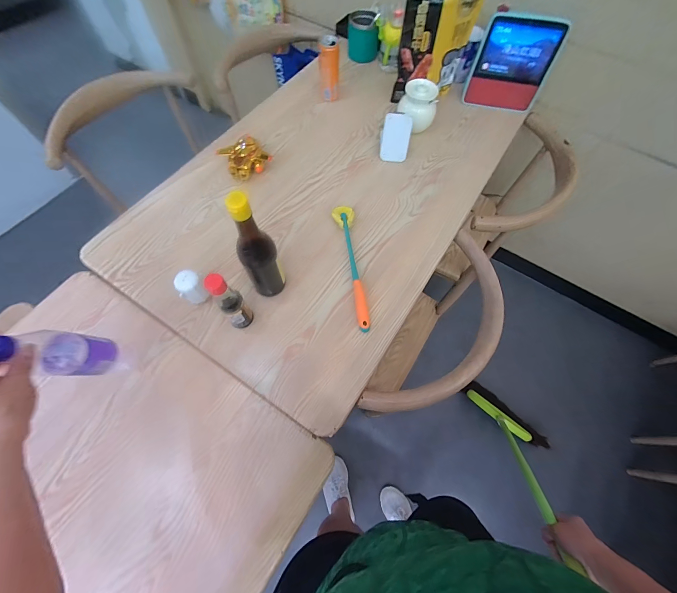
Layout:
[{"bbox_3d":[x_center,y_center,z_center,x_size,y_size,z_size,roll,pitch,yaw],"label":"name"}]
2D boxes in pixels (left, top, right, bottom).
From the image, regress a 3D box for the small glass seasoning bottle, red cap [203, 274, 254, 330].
[{"bbox_3d":[-0.190,0.012,0.519,0.041,0.158,0.039,1,66,-2],"label":"small glass seasoning bottle, red cap"}]

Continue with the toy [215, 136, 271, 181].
[{"bbox_3d":[-0.239,-0.352,0.745,0.105,0.059,0.096,1,68,-2],"label":"toy"}]

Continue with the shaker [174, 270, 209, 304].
[{"bbox_3d":[-0.292,-0.015,0.589,0.045,0.079,0.047,1,66,-2],"label":"shaker"}]

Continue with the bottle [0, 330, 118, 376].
[{"bbox_3d":[-0.407,0.079,0.413,0.056,0.168,0.060,-6,70,4],"label":"bottle"}]

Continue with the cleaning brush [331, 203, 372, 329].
[{"bbox_3d":[0.032,-0.070,0.654,0.045,0.026,0.306,-8,69,-5],"label":"cleaning brush"}]

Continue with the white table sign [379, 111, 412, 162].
[{"bbox_3d":[0.150,-0.414,0.764,0.074,0.110,0.012,9,33,6],"label":"white table sign"}]

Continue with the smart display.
[{"bbox_3d":[0.488,-0.646,0.820,0.205,0.188,0.086,17,69,5],"label":"smart display"}]

